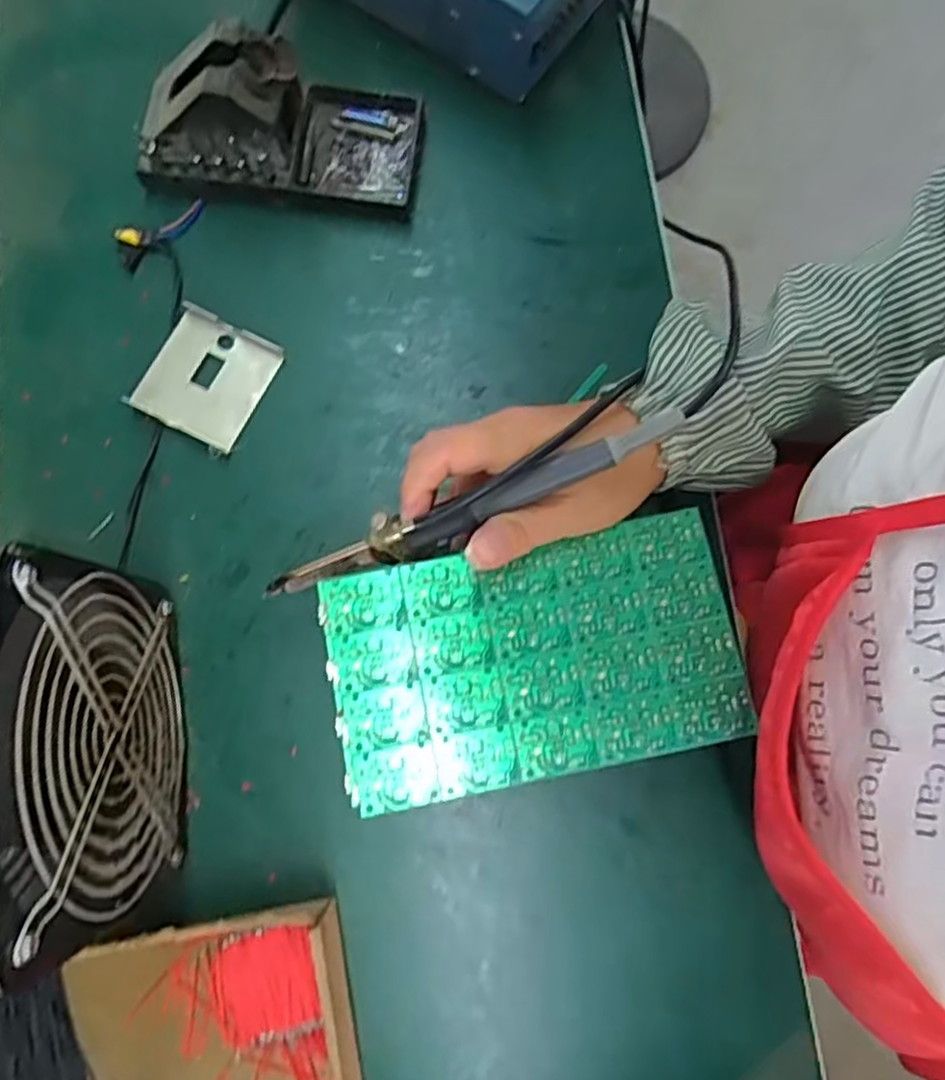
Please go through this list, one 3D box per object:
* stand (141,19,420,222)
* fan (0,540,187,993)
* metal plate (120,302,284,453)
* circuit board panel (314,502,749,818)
[{"bbox_3d":[-0.115,-0.243,0.411,0.160,0.072,0.077,7,80,1],"label":"stand"},{"bbox_3d":[-0.175,0.089,0.310,0.058,0.154,0.147,-4,80,-1],"label":"fan"},{"bbox_3d":[-0.152,-0.094,0.416,0.063,0.014,0.069,24,81,4],"label":"metal plate"},{"bbox_3d":[0.027,0.052,0.323,0.177,0.004,0.101,-11,79,-3],"label":"circuit board panel"}]

